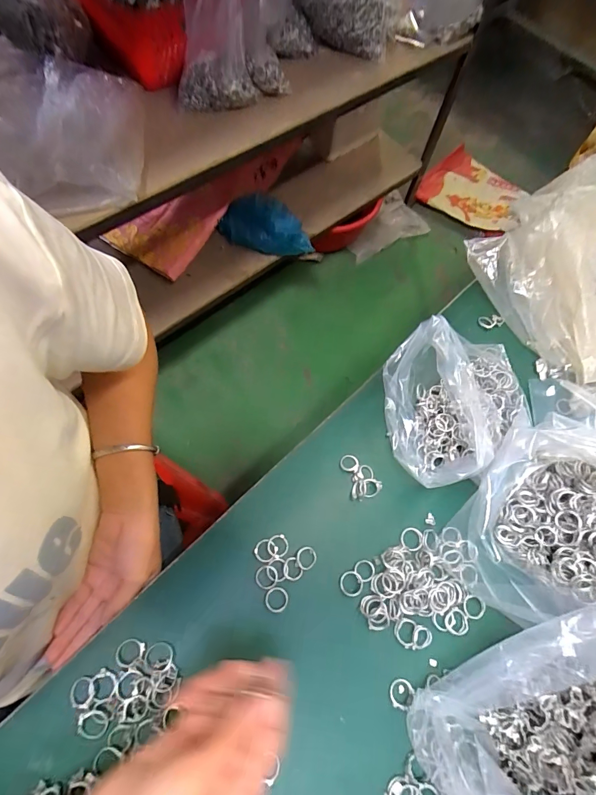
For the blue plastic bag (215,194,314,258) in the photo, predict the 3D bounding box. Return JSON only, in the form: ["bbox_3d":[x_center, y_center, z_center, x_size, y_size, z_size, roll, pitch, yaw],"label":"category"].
[{"bbox_3d":[-0.093,-0.525,1.162,0.285,0.139,0.137,23,66,4],"label":"blue plastic bag"}]

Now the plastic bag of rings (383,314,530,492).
[{"bbox_3d":[0.186,-0.003,0.413,0.191,0.083,0.159,-11,69,-10],"label":"plastic bag of rings"}]

